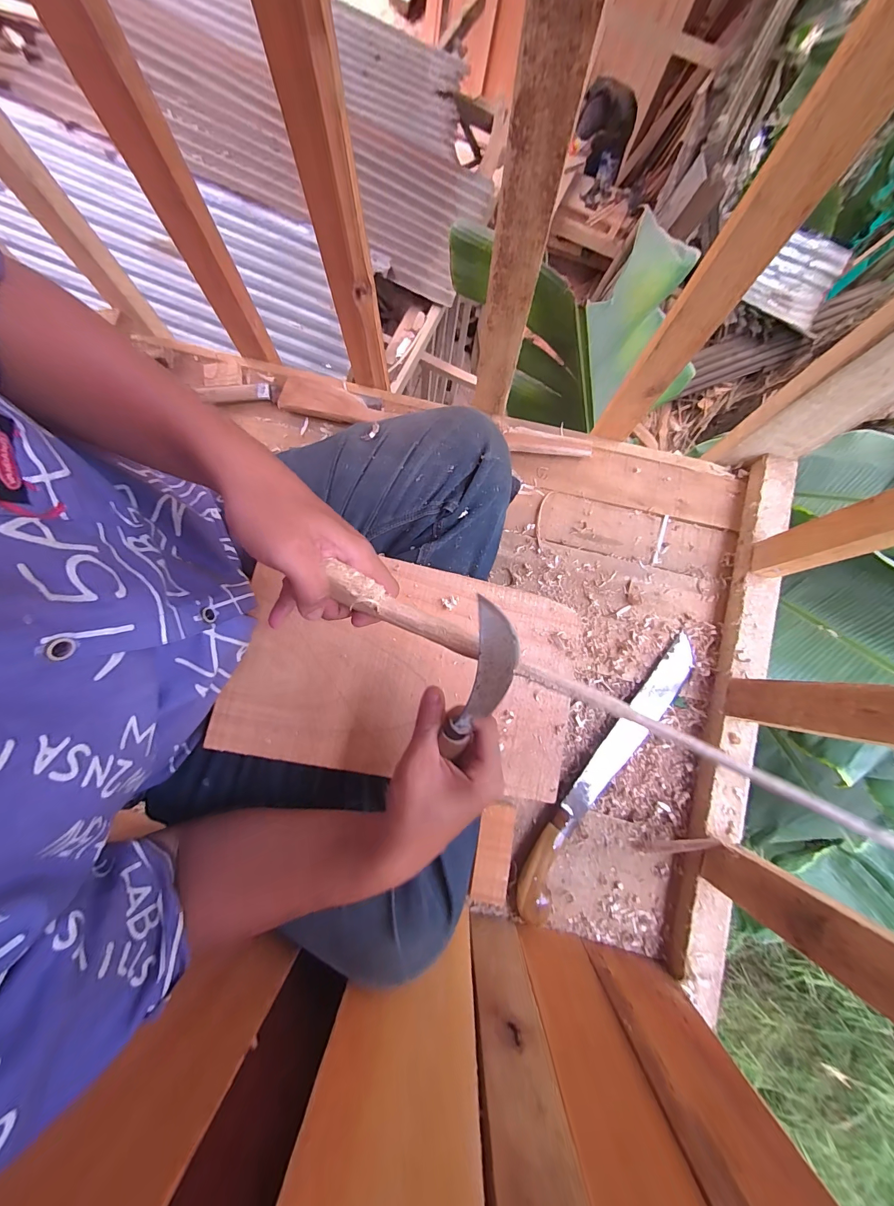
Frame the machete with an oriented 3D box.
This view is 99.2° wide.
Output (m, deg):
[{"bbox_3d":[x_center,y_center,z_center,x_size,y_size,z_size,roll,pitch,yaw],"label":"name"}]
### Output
[{"bbox_3d":[0.223,0.226,0.520,0.055,0.029,0.424,38,80,7],"label":"machete"}]

